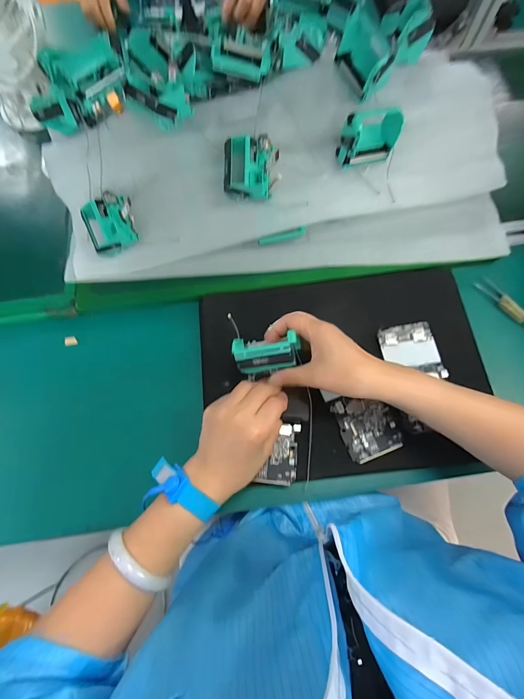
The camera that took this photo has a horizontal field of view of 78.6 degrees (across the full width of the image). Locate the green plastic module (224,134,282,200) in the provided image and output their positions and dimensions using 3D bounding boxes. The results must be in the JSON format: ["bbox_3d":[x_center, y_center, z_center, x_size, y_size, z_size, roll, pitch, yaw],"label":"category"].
[{"bbox_3d":[-0.013,-0.224,0.395,0.065,0.031,0.065,4,90,-8],"label":"green plastic module"}]

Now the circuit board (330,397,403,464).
[{"bbox_3d":[0.124,0.089,0.378,0.064,0.007,0.073,-20,72,-5],"label":"circuit board"}]

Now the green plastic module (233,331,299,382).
[{"bbox_3d":[0.005,0.005,0.337,0.068,0.023,0.038,-6,71,0],"label":"green plastic module"}]

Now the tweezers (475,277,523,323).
[{"bbox_3d":[0.351,-0.052,0.441,0.018,0.011,0.123,-35,73,-10],"label":"tweezers"}]

